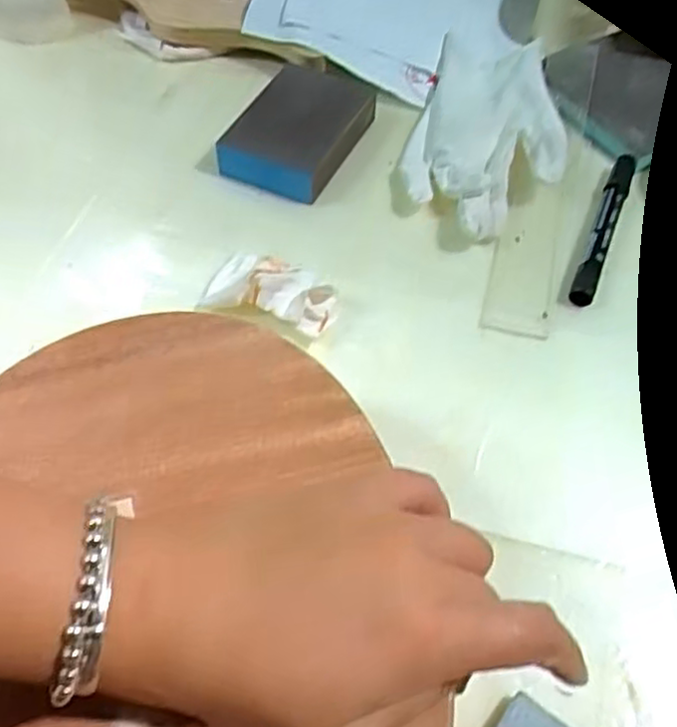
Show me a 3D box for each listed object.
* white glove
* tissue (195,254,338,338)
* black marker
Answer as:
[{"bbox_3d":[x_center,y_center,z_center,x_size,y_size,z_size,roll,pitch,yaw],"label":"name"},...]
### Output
[{"bbox_3d":[0.100,-0.153,0.468,0.098,0.024,0.172,16,58,9],"label":"white glove"},{"bbox_3d":[-0.037,-0.041,0.394,0.071,0.030,0.033,13,58,7],"label":"tissue"},{"bbox_3d":[0.163,-0.085,0.433,0.014,0.010,0.127,21,59,12],"label":"black marker"}]

